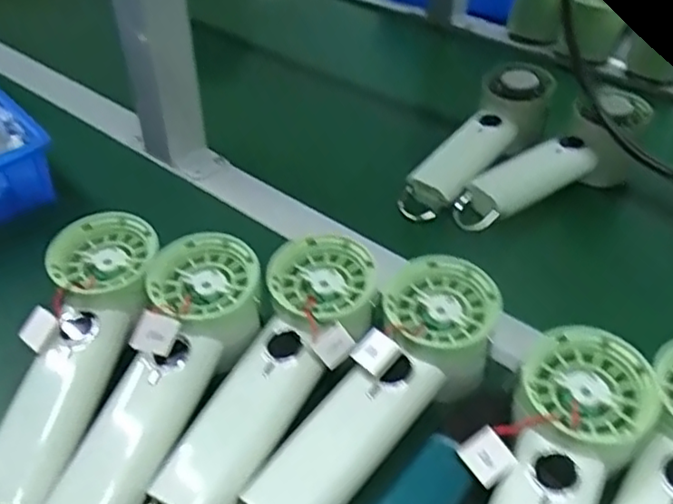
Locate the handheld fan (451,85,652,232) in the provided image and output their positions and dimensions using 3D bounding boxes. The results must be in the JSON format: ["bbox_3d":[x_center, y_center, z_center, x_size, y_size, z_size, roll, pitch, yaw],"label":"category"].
[{"bbox_3d":[0.177,-0.078,0.522,0.177,0.066,0.064,-27,47,-28],"label":"handheld fan"}]

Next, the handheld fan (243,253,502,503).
[{"bbox_3d":[0.021,0.079,0.328,0.062,0.034,0.196,28,62,30],"label":"handheld fan"}]

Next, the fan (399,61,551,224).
[{"bbox_3d":[0.118,-0.092,0.548,0.051,0.046,0.181,33,67,33],"label":"fan"}]

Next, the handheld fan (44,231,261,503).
[{"bbox_3d":[-0.094,0.071,0.333,0.058,0.041,0.193,12,56,15],"label":"handheld fan"}]

